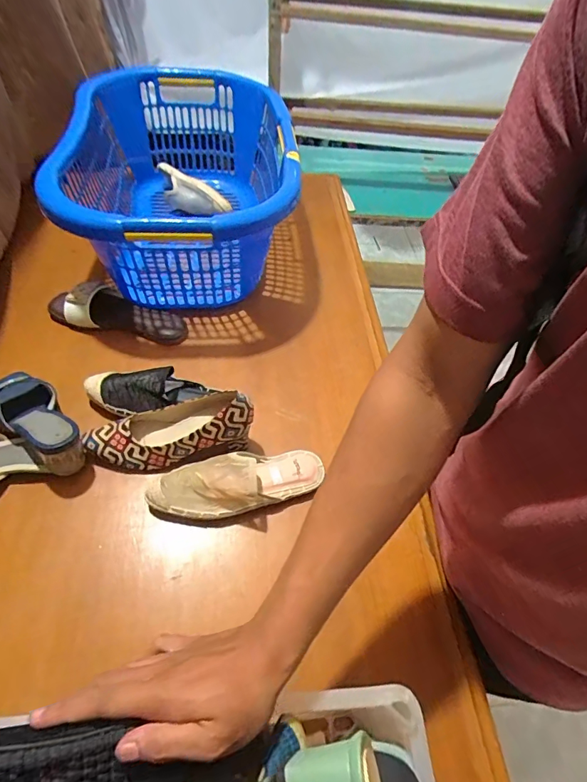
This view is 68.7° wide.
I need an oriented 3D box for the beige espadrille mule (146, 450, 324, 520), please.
[{"bbox_3d":[-0.076,0.126,0.594,0.239,0.058,0.078,-8,54,-11],"label":"beige espadrille mule"}]

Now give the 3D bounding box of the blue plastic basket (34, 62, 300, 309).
[{"bbox_3d":[-0.213,-0.398,0.850,0.384,0.250,0.584,-6,53,-10],"label":"blue plastic basket"}]

